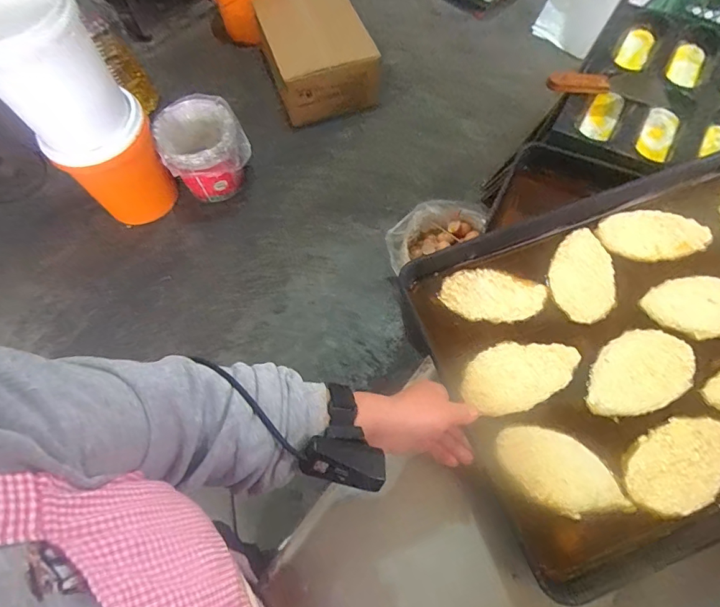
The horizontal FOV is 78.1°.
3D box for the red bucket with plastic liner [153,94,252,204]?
[{"bbox_3d":[-0.515,-0.504,1.530,0.272,0.274,0.258,-1,65,2],"label":"red bucket with plastic liner"}]

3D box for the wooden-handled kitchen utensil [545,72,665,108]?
[{"bbox_3d":[0.429,-0.380,0.771,0.217,0.033,0.081,0,64,-14],"label":"wooden-handled kitchen utensil"}]

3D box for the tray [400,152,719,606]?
[{"bbox_3d":[0.419,0.021,0.553,0.637,0.037,0.405,-19,65,-6],"label":"tray"}]

